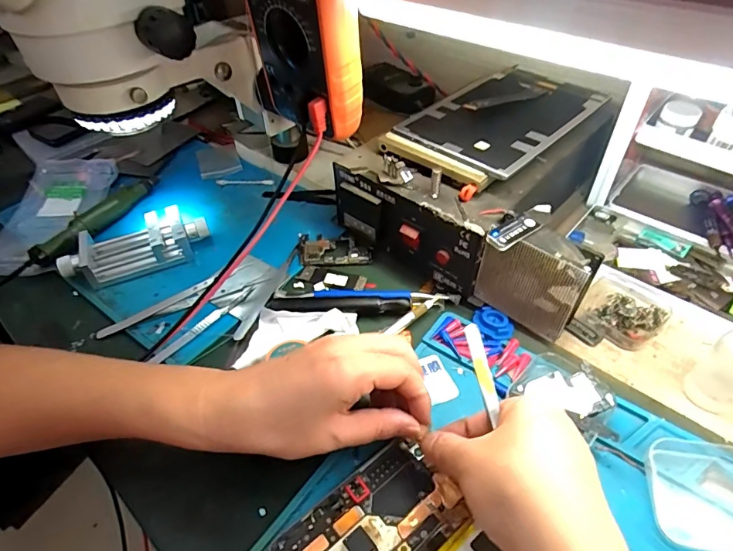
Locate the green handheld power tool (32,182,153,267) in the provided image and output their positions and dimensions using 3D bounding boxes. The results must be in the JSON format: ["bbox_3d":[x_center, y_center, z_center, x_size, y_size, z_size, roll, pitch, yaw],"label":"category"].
[{"bbox_3d":[-0.294,-0.063,0.496,0.029,0.026,0.153,19,50,21],"label":"green handheld power tool"}]

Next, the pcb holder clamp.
[{"bbox_3d":[-0.235,-0.029,0.459,0.140,0.032,0.060,-18,47,-13],"label":"pcb holder clamp"}]

